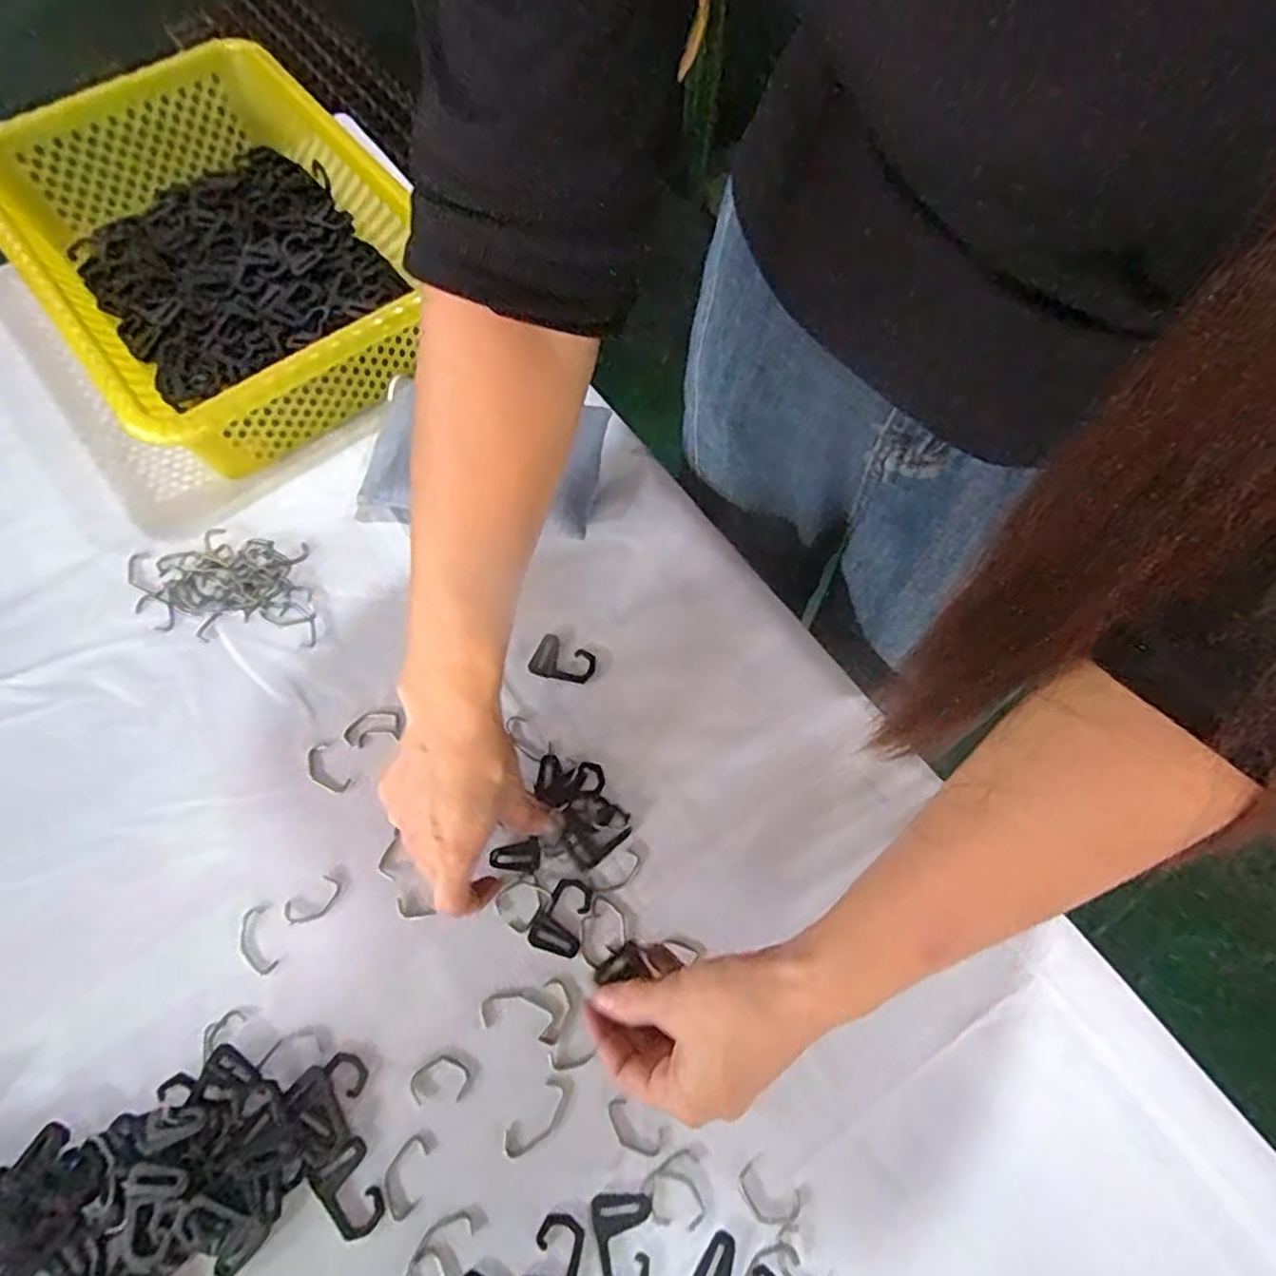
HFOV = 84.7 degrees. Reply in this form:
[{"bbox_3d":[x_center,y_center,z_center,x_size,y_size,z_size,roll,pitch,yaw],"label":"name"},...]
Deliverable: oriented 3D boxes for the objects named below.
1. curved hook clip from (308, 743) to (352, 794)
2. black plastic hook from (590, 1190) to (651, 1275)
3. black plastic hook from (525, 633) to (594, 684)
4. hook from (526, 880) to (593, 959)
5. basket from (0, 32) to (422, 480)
[{"bbox_3d":[-0.199,0.084,0.444,0.018,0.004,0.036,-37,74,-16],"label":"curved hook clip"},{"bbox_3d":[-0.008,0.309,0.356,0.029,0.004,0.043,-4,68,-4],"label":"black plastic hook"},{"bbox_3d":[-0.051,0.017,0.475,0.041,0.004,0.030,23,68,7],"label":"black plastic hook"},{"bbox_3d":[-0.045,0.165,0.415,0.030,0.004,0.042,20,68,6],"label":"hook"},{"bbox_3d":[-0.327,-0.295,0.549,0.235,0.091,0.347,-37,73,-16],"label":"basket"}]

